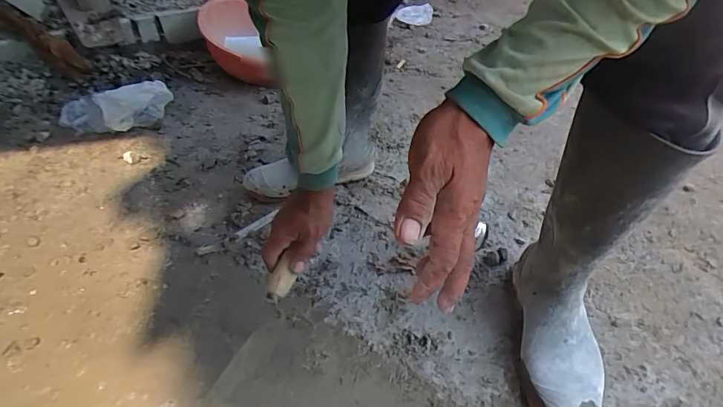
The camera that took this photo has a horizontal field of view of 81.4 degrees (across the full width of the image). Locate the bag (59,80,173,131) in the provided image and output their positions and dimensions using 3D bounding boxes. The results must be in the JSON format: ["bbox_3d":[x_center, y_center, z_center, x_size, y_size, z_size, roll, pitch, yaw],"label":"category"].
[{"bbox_3d":[-0.666,-0.266,1.145,0.265,0.093,0.204,1,41,25],"label":"bag"}]

